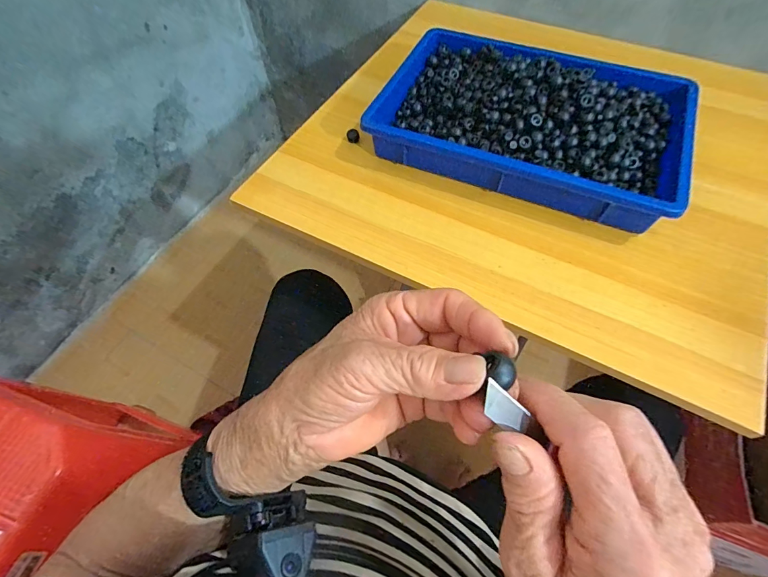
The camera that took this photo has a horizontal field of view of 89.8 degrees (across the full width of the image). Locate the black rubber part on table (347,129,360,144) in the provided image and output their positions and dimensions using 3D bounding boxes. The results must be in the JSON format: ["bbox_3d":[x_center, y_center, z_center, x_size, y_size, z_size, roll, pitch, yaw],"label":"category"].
[{"bbox_3d":[-0.043,-0.211,0.536,0.017,0.013,0.013,-8,59,-4],"label":"black rubber part on table"}]

